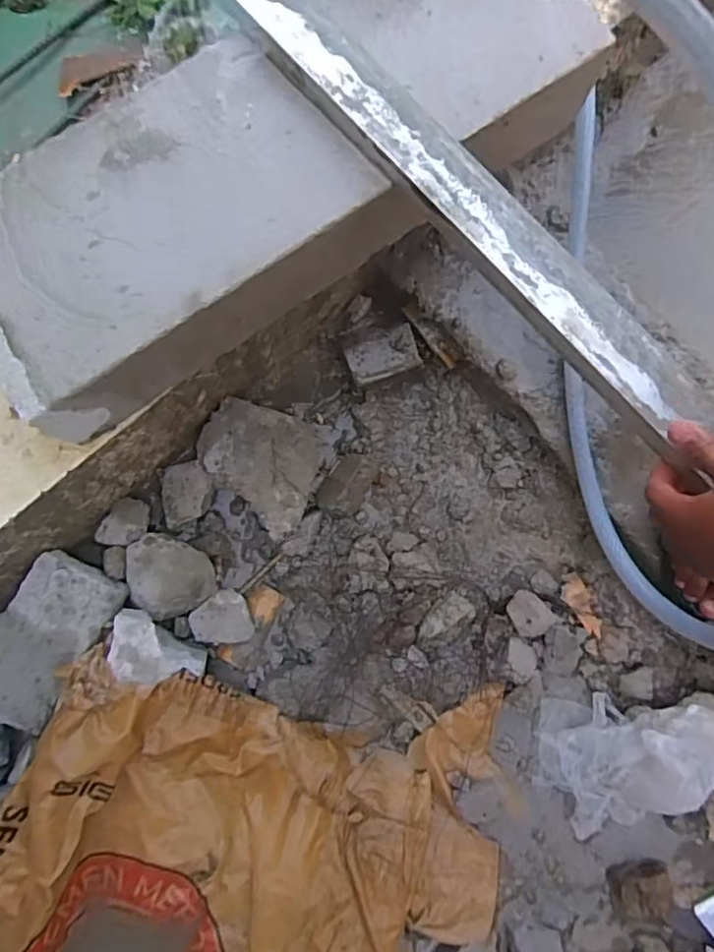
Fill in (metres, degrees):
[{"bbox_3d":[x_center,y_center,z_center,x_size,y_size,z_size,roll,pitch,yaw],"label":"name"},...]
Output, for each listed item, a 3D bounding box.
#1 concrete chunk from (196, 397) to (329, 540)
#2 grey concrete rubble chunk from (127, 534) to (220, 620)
[{"bbox_3d":[-0.113,-0.008,0.683,0.140,0.072,0.141,17,81,0],"label":"concrete chunk"},{"bbox_3d":[-0.220,0.112,0.669,0.106,0.047,0.090,37,80,10],"label":"grey concrete rubble chunk"}]

